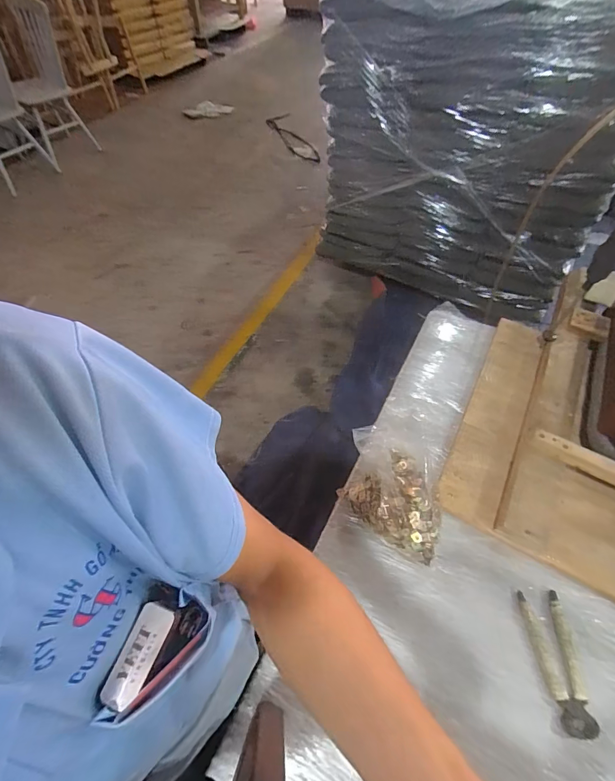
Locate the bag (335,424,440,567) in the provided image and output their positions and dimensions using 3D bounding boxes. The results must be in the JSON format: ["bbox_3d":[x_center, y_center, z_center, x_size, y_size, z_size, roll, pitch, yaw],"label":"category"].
[{"bbox_3d":[0.177,0.186,0.772,0.198,0.078,0.257,15,56,9],"label":"bag"}]

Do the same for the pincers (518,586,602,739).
[{"bbox_3d":[0.417,0.449,0.627,0.067,0.019,0.194,0,55,-2],"label":"pincers"}]

